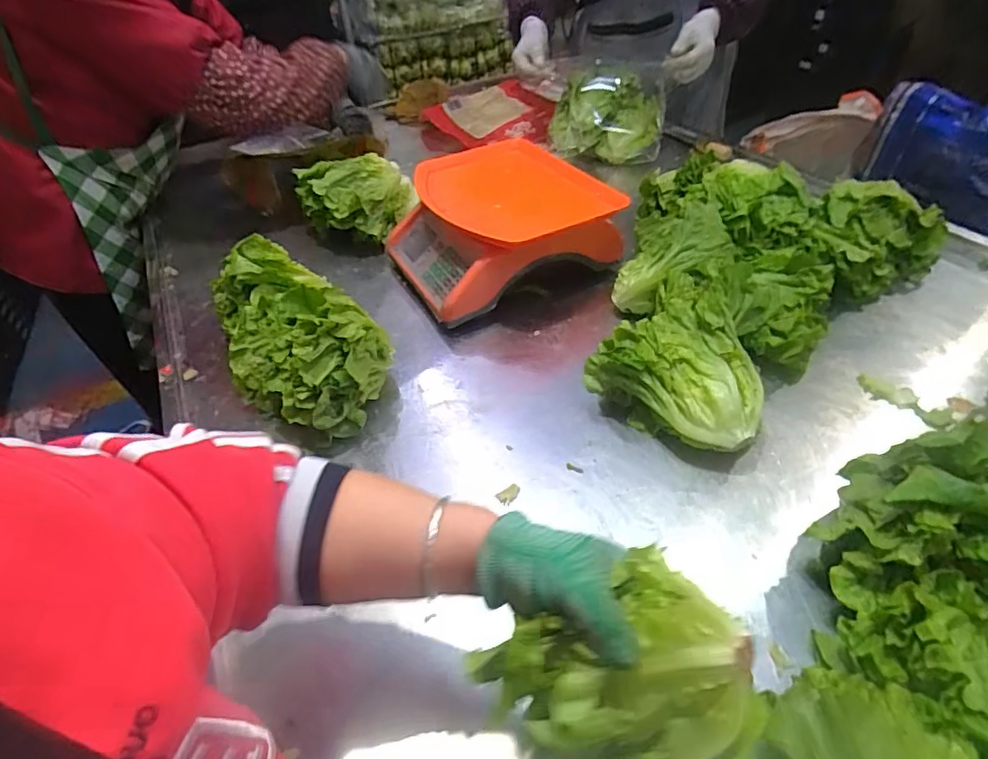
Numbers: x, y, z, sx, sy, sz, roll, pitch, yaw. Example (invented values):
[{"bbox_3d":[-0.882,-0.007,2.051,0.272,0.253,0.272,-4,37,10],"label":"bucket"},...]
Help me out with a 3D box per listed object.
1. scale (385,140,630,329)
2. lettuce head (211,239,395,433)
[{"bbox_3d":[-0.002,-0.226,0.828,0.287,0.141,0.271,-22,45,-17],"label":"scale"},{"bbox_3d":[-0.242,-0.051,0.672,0.159,0.120,0.287,-32,48,-26],"label":"lettuce head"}]

